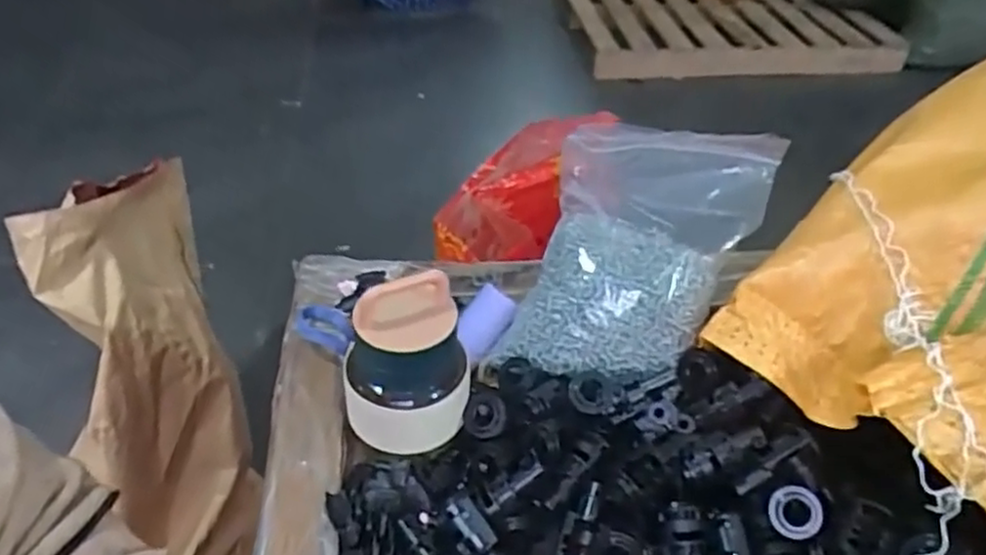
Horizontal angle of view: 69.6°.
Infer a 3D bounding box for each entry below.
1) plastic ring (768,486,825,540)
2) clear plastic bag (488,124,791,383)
[{"bbox_3d":[0.162,0.126,0.382,0.027,0.027,0.005,-3,-7,17],"label":"plastic ring"},{"bbox_3d":[0.097,-0.027,0.477,0.134,0.083,0.213,30,76,5],"label":"clear plastic bag"}]

